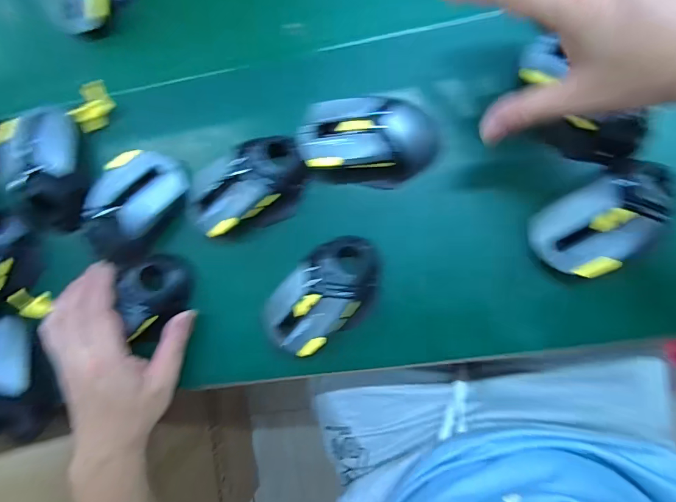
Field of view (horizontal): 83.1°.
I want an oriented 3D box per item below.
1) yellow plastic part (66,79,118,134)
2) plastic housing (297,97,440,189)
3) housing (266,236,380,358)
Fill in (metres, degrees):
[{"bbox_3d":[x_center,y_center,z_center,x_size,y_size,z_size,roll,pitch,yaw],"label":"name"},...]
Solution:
[{"bbox_3d":[-0.237,-0.140,0.371,0.019,0.027,0.048,31,92,7],"label":"yellow plastic part"},{"bbox_3d":[0.025,-0.093,0.329,0.117,0.039,0.070,1,88,7],"label":"plastic housing"},{"bbox_3d":[-0.011,0.039,0.335,0.070,0.035,0.120,40,93,7],"label":"housing"}]

